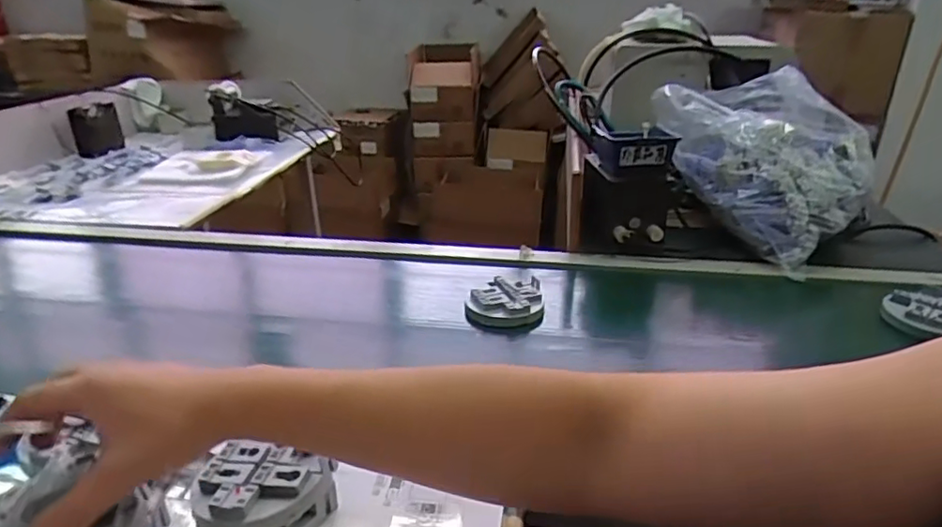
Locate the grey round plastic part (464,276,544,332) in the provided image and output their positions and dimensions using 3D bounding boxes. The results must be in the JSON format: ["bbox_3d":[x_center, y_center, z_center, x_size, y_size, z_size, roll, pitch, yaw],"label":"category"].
[{"bbox_3d":[0.052,0.050,0.782,0.088,0.029,0.108,15,29,28],"label":"grey round plastic part"}]

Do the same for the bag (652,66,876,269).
[{"bbox_3d":[0.466,-0.182,1.003,0.240,0.200,0.332,-13,29,-27],"label":"bag"}]

